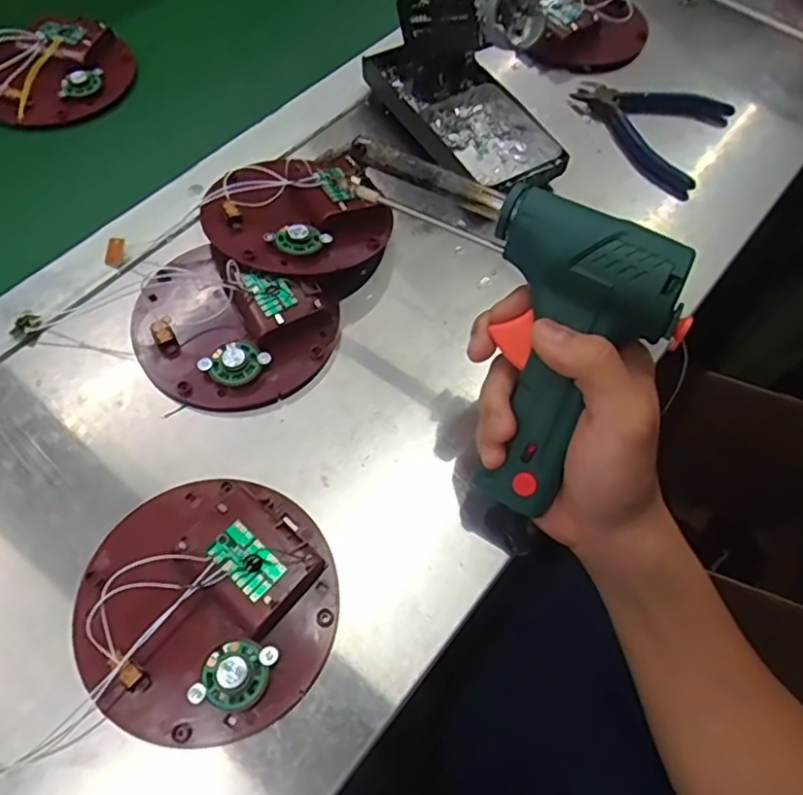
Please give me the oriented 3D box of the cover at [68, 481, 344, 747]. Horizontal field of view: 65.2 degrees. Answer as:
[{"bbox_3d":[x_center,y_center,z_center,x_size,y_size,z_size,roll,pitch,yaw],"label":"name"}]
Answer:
[{"bbox_3d":[-0.092,0.094,0.295,0.119,0.033,0.115,1,61,-2],"label":"cover"}]

